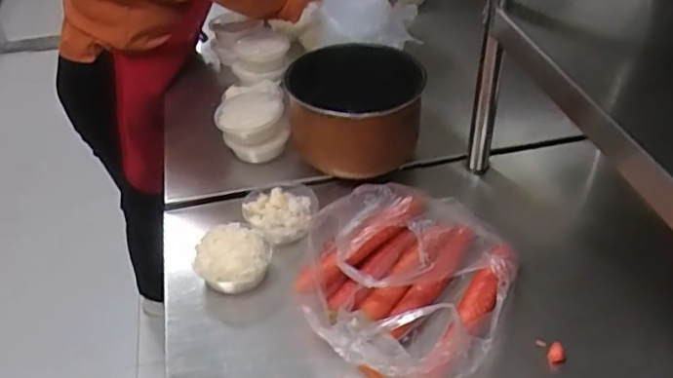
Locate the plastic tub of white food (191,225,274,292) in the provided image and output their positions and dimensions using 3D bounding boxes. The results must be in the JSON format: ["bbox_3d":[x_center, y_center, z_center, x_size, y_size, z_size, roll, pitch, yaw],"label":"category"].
[{"bbox_3d":[-0.152,0.097,0.888,0.106,0.064,0.105,-19,42,-19],"label":"plastic tub of white food"}]

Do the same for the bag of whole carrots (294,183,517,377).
[{"bbox_3d":[0.081,0.115,0.778,0.256,0.125,0.250,2,40,6],"label":"bag of whole carrots"}]

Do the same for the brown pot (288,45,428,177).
[{"bbox_3d":[0.030,-0.125,1.029,0.213,0.161,0.178,5,40,9],"label":"brown pot"}]

